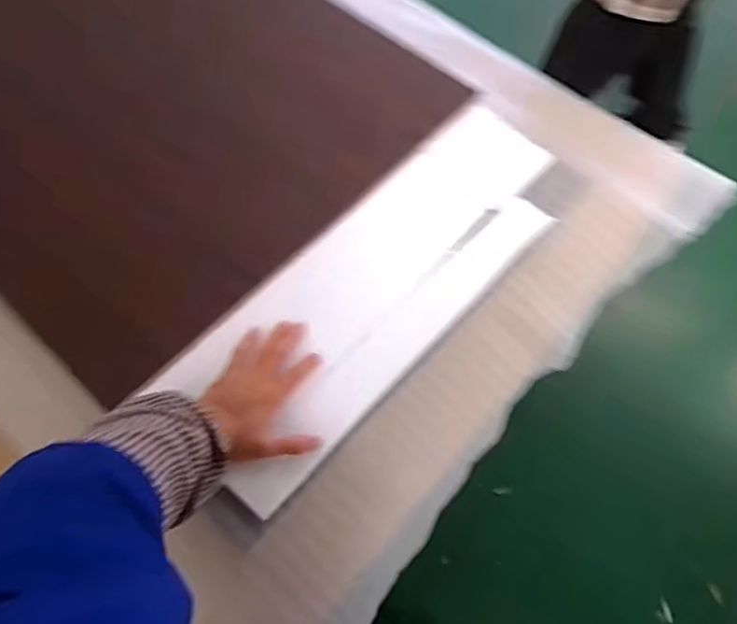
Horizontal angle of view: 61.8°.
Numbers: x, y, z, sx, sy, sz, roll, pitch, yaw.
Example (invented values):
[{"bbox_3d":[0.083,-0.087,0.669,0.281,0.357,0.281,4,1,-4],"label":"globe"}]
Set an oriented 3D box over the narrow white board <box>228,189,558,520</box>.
[{"bbox_3d":[0.041,0.028,0.700,0.066,0.019,0.491,40,68,16],"label":"narrow white board"}]

